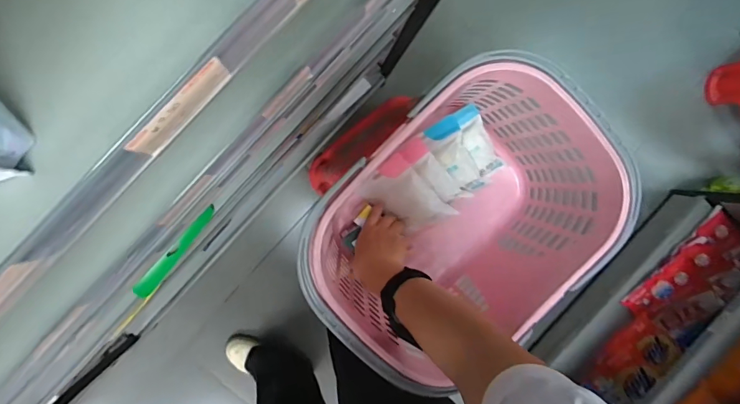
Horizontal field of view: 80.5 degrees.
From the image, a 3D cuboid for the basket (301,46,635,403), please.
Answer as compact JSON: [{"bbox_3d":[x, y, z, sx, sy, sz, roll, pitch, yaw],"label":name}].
[{"bbox_3d":[0.116,0.026,0.647,0.414,0.261,0.331,-45,98,-2],"label":"basket"}]

